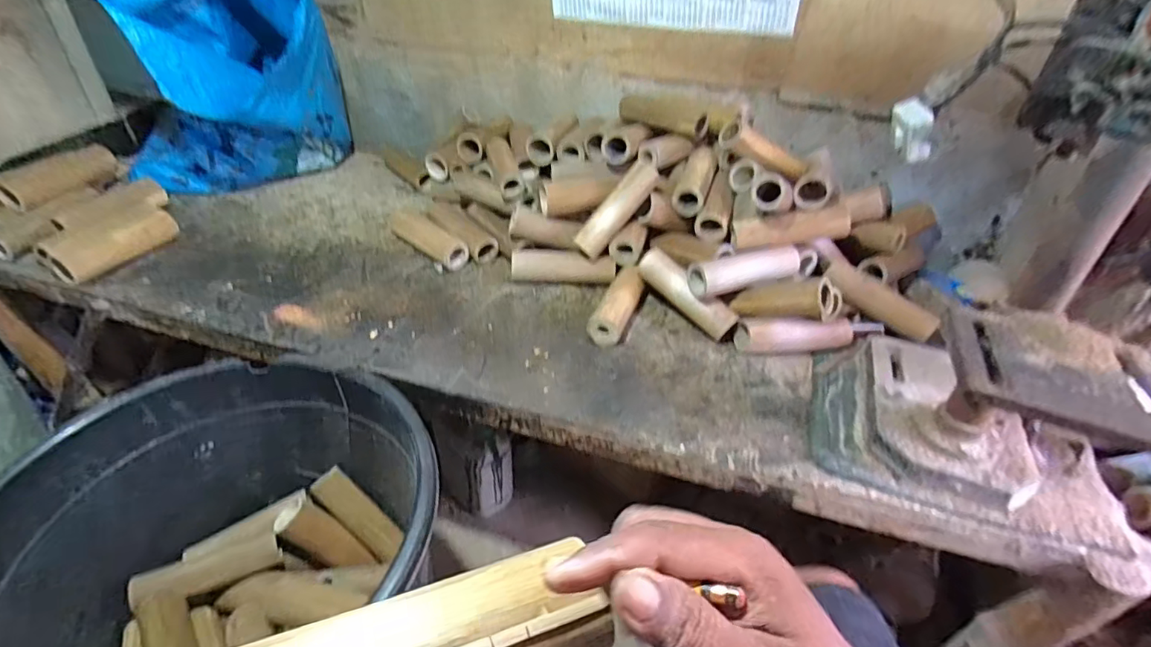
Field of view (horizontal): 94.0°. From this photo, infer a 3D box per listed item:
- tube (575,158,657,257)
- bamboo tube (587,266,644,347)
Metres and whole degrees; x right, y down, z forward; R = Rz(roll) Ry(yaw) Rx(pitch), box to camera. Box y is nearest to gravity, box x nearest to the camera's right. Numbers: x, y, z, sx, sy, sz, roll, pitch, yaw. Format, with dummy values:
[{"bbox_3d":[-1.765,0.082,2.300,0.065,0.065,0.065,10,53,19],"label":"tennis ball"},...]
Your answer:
[{"bbox_3d":[0.070,-0.194,0.916,0.046,0.180,0.039,43,8,40],"label":"tube"},{"bbox_3d":[0.069,-0.031,0.875,0.051,0.054,0.173,15,38,13],"label":"bamboo tube"}]

